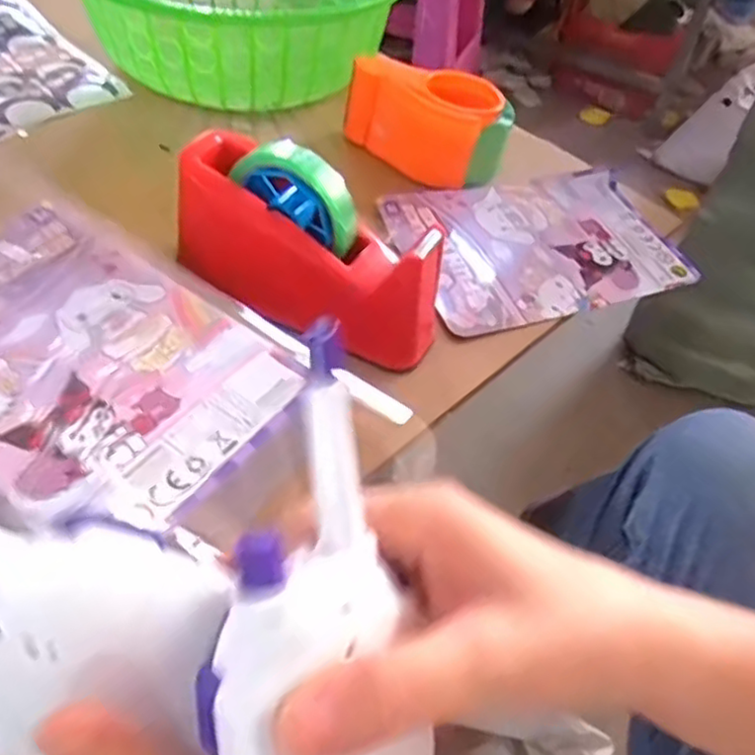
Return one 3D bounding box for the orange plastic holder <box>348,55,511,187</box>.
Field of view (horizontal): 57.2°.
[{"bbox_3d":[0.049,-0.249,0.660,0.138,0.081,0.089,33,54,21],"label":"orange plastic holder"}]

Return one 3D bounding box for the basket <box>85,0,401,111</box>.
[{"bbox_3d":[-0.141,-0.400,0.730,0.313,0.103,0.322,3,49,-3],"label":"basket"}]

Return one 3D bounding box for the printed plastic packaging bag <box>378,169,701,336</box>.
[{"bbox_3d":[0.140,-0.121,0.615,0.242,0.009,0.169,-15,56,-20],"label":"printed plastic packaging bag"}]

